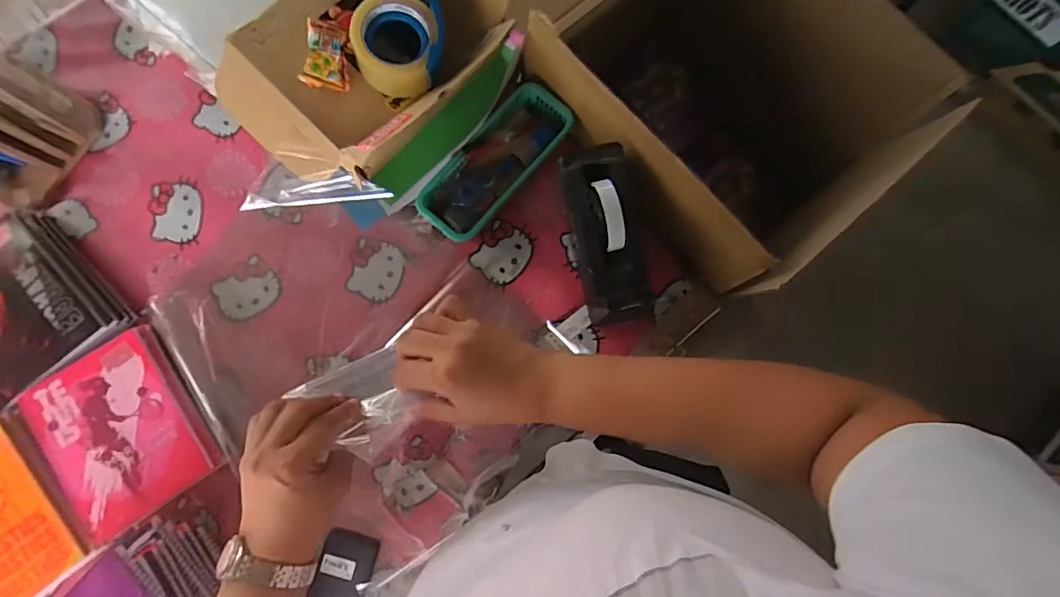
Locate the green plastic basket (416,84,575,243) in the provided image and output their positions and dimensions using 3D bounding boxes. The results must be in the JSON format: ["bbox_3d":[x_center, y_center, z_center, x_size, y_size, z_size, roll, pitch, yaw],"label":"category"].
[{"bbox_3d":[-0.042,-0.175,0.649,0.090,0.046,0.231,41,82,6],"label":"green plastic basket"}]

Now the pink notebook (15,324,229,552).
[{"bbox_3d":[-0.485,0.159,0.574,0.171,0.012,0.198,-35,82,-6],"label":"pink notebook"}]

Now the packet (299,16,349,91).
[{"bbox_3d":[-0.242,-0.289,0.584,0.053,0.009,0.072,10,101,-20],"label":"packet"}]

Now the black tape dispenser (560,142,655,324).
[{"bbox_3d":[0.090,-0.076,0.601,0.088,0.118,0.208,-11,81,-3],"label":"black tape dispenser"}]

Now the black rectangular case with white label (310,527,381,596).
[{"bbox_3d":[-0.221,0.334,0.576,0.058,0.017,0.104,16,80,2],"label":"black rectangular case with white label"}]

